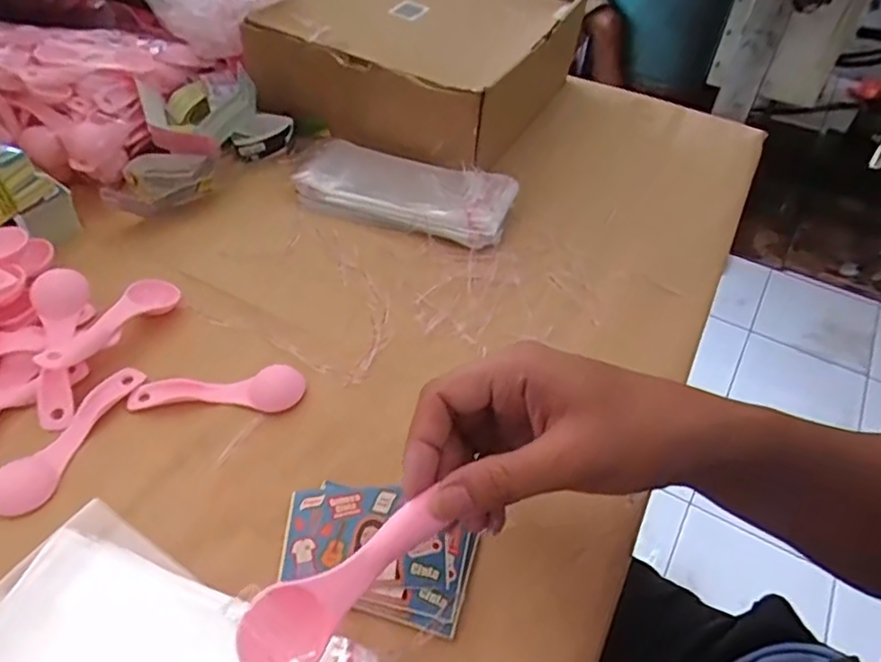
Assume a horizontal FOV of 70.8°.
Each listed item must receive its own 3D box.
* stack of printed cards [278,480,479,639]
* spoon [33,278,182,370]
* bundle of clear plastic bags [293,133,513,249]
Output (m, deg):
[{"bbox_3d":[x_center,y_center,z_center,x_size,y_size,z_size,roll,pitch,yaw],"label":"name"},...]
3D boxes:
[{"bbox_3d":[-0.037,0.121,0.347,0.107,0.009,0.065,13,48,10],"label":"stack of printed cards"},{"bbox_3d":[-0.221,-0.006,0.420,0.027,0.014,0.107,16,36,13],"label":"spoon"},{"bbox_3d":[-0.033,-0.128,0.556,0.192,0.028,0.085,16,48,13],"label":"bundle of clear plastic bags"}]

